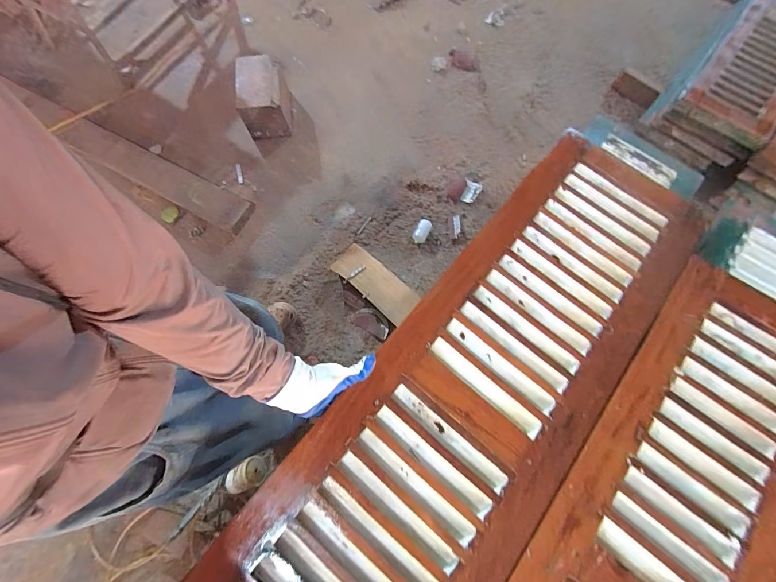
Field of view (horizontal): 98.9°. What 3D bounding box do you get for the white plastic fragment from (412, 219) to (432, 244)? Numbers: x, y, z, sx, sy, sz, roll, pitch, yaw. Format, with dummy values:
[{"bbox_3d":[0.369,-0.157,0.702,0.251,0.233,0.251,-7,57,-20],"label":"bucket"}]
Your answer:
[{"bbox_3d":[0.144,-0.246,1.385,0.054,0.040,0.099,28,75,10],"label":"white plastic fragment"}]

